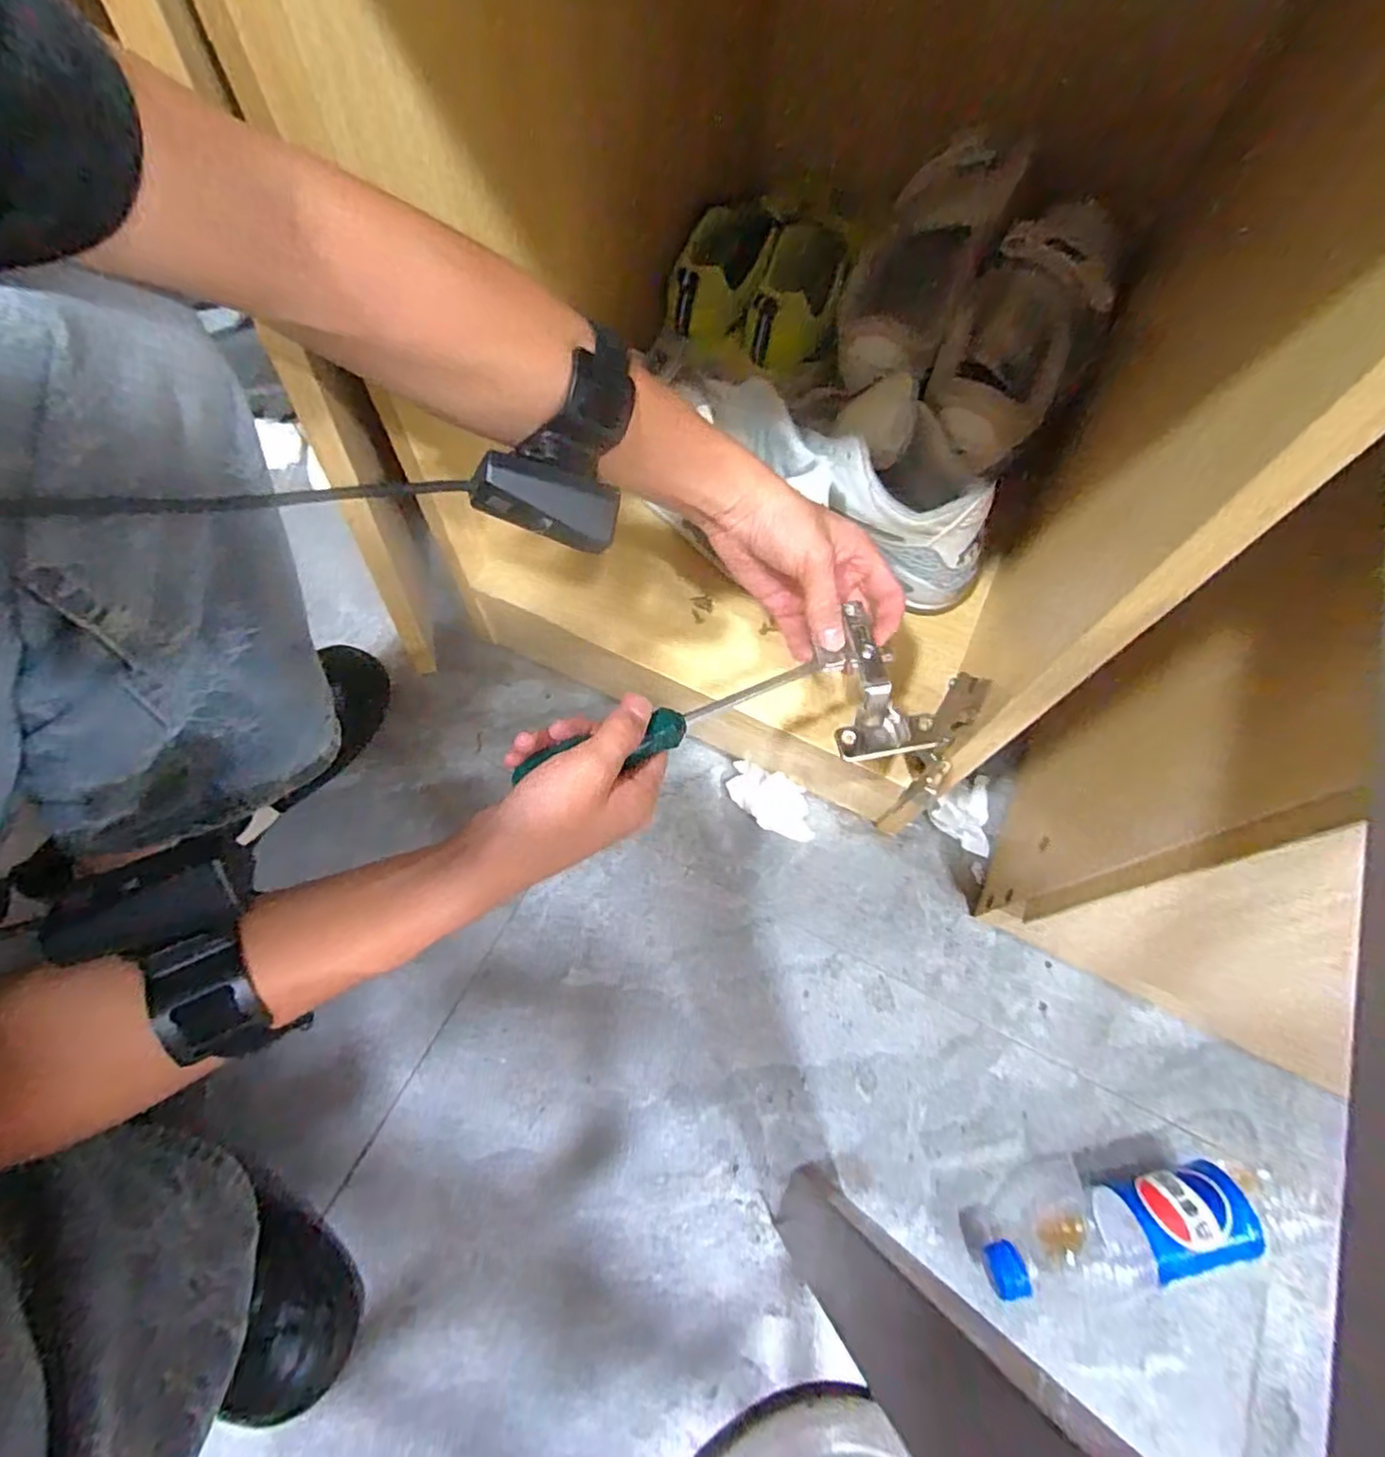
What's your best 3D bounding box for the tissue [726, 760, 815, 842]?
[{"bbox_3d":[0.069,0.063,0.590,0.083,0.016,0.045,26,68,8],"label":"tissue"}]

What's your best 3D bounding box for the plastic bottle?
[{"bbox_3d":[0.309,0.327,0.450,0.210,0.058,0.061,-7,67,-6],"label":"plastic bottle"}]

